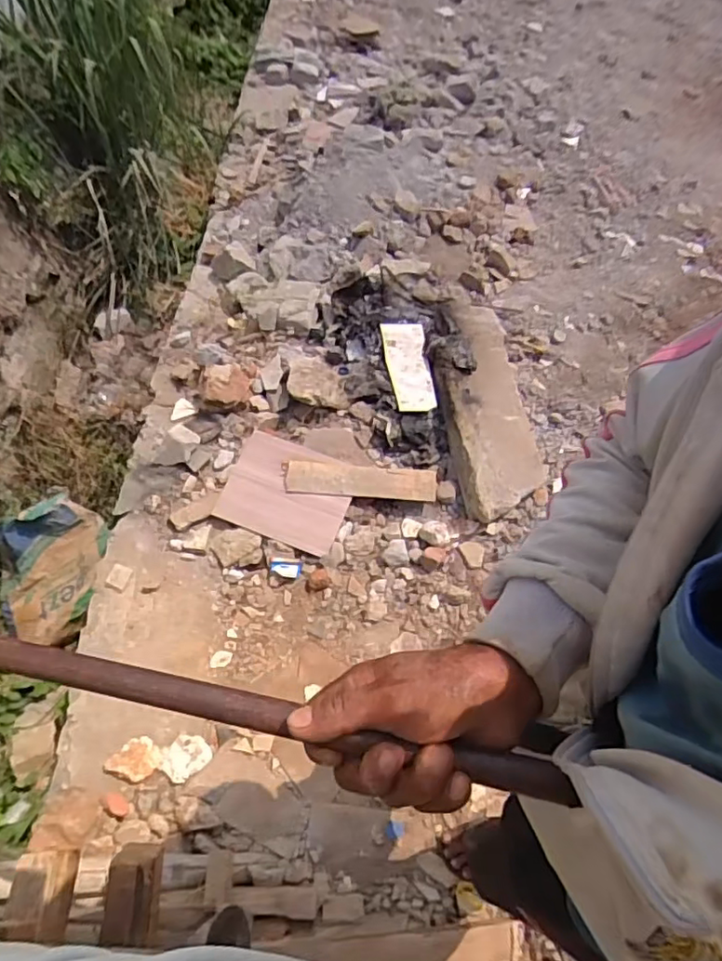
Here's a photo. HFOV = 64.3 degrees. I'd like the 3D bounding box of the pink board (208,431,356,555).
[{"bbox_3d":[-0.210,0.032,1.642,0.342,0.020,0.273,21,77,2],"label":"pink board"}]

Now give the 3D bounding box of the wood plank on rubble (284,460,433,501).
[{"bbox_3d":[0.002,0.001,1.682,0.436,0.015,0.090,4,86,-3],"label":"wood plank on rubble"}]

